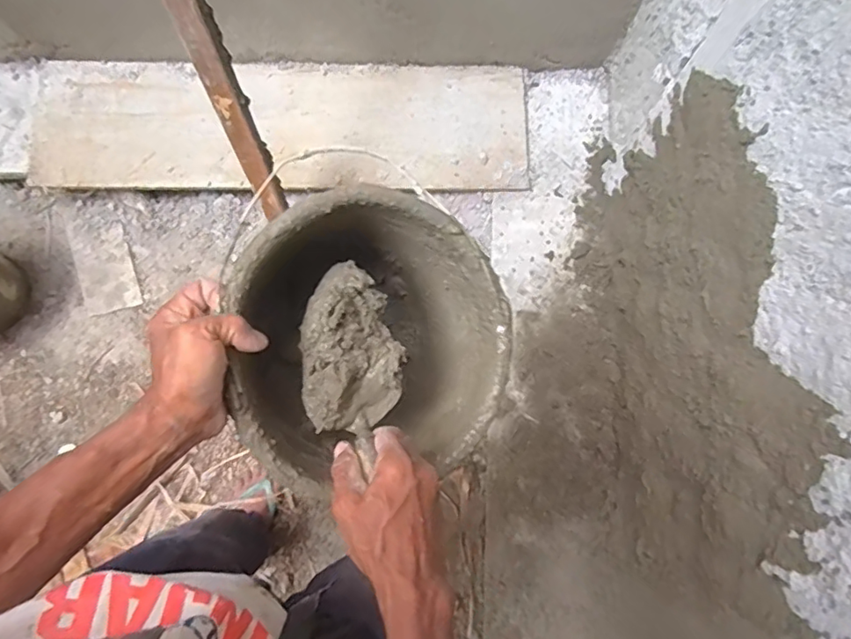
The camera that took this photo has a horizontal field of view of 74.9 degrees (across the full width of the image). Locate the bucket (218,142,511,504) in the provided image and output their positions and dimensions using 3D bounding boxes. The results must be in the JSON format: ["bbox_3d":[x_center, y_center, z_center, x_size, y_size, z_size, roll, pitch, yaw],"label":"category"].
[{"bbox_3d":[-0.073,0.011,0.606,0.285,0.210,0.285,-2,95,-22],"label":"bucket"}]

